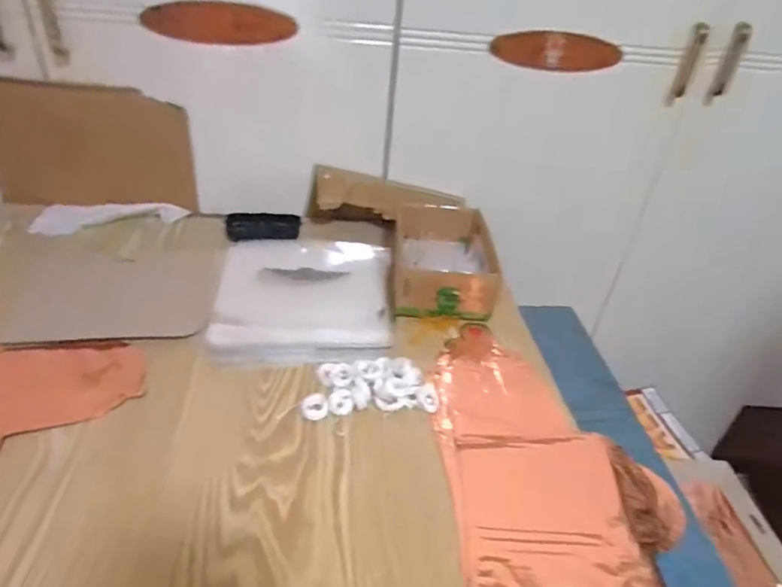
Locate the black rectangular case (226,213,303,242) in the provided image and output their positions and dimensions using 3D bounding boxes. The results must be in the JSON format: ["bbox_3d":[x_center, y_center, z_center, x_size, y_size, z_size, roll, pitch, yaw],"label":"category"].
[{"bbox_3d":[-0.187,-0.102,0.785,0.105,0.029,0.028,-6,38,-16],"label":"black rectangular case"}]

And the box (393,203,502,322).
[{"bbox_3d":[0.072,-0.050,0.725,0.134,0.064,0.196,5,36,-1],"label":"box"}]

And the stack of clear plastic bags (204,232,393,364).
[{"bbox_3d":[-0.109,-0.015,0.690,0.210,0.022,0.269,0,37,-7],"label":"stack of clear plastic bags"}]

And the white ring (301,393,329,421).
[{"bbox_3d":[-0.076,0.112,0.530,0.025,0.014,0.029,-3,37,-11],"label":"white ring"}]

